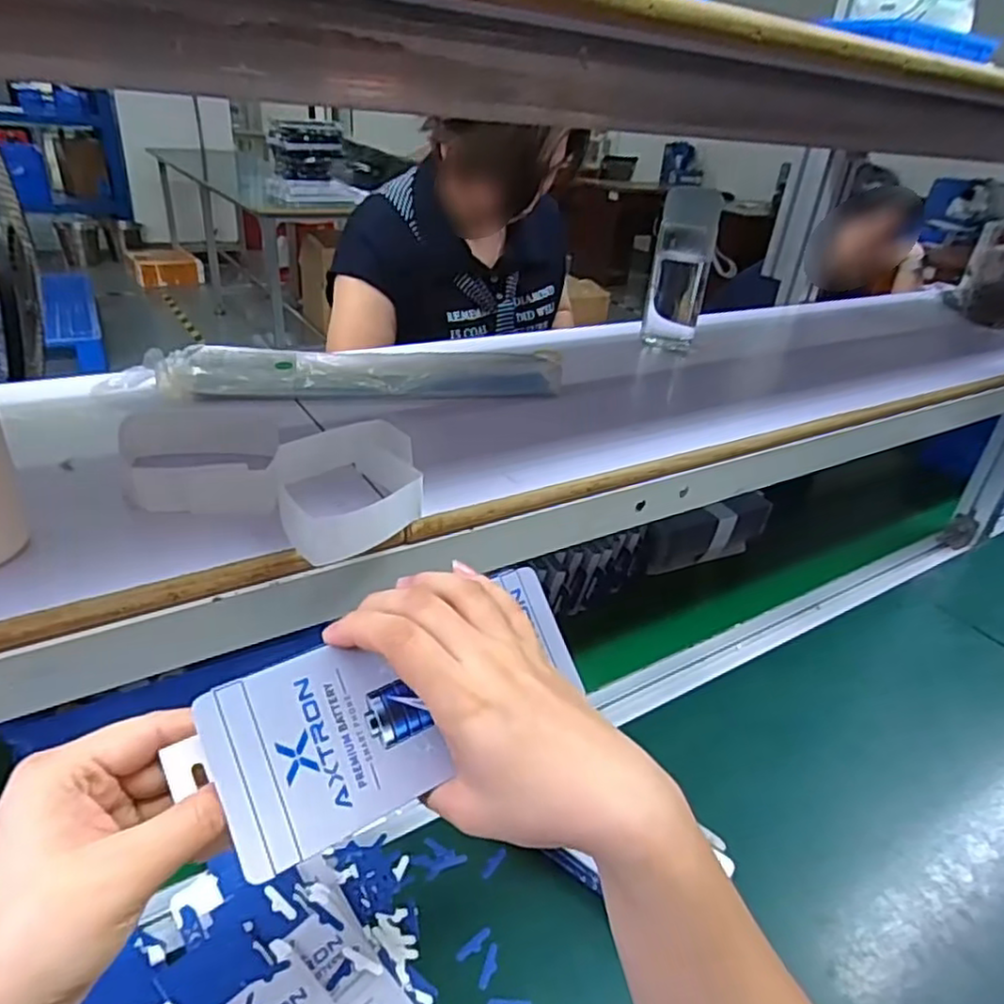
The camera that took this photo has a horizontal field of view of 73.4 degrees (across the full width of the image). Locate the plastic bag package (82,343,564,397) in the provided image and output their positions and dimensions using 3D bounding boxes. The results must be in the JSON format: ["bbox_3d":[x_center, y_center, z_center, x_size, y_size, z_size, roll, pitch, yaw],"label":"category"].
[{"bbox_3d":[-0.125,-0.113,0.578,0.359,0.024,0.072,-3,32,-16],"label":"plastic bag package"}]

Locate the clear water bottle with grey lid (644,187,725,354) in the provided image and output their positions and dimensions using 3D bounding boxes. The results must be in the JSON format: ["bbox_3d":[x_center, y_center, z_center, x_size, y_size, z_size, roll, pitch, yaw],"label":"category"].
[{"bbox_3d":[0.192,-0.247,0.728,0.063,0.158,0.049,12,31,10],"label":"clear water bottle with grey lid"}]

